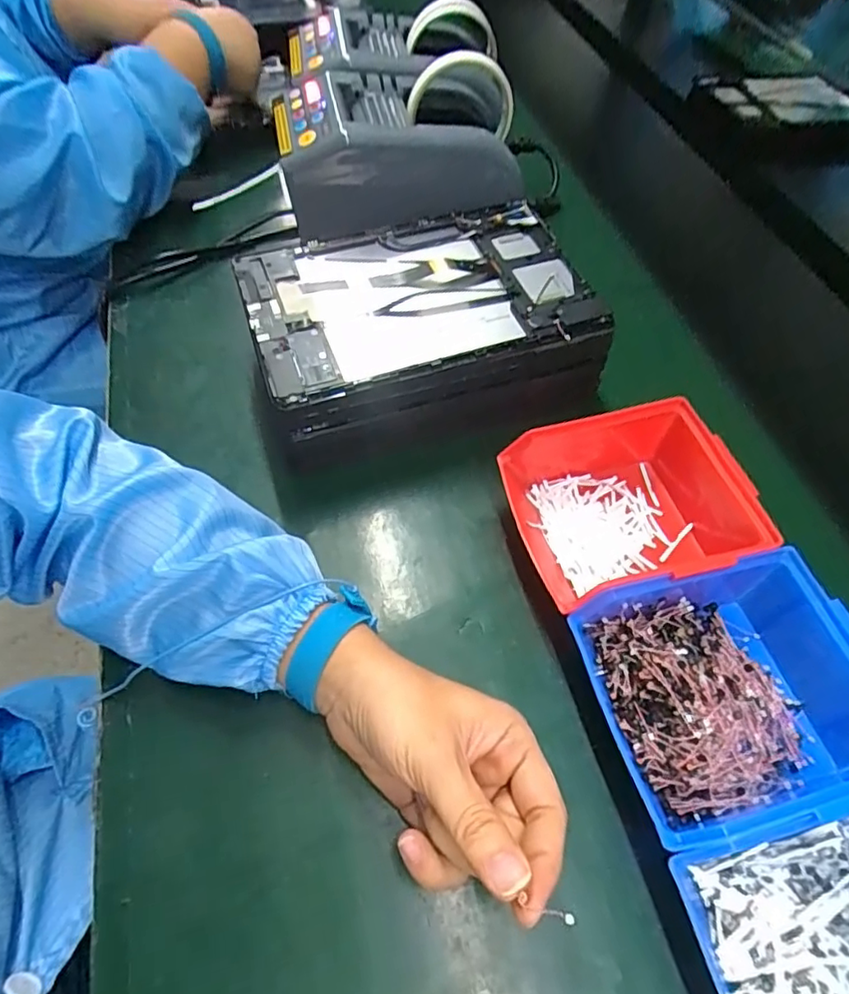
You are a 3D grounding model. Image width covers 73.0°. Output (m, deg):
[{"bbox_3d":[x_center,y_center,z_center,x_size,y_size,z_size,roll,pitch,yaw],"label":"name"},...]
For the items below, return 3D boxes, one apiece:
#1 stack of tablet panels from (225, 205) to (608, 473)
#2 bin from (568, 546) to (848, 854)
[{"bbox_3d":[-0.004,-0.118,0.438,0.237,0.096,0.156,-14,58,-11],"label":"stack of tablet panels"},{"bbox_3d":[0.168,0.108,0.315,0.145,0.069,0.121,-11,57,-9],"label":"bin"}]

